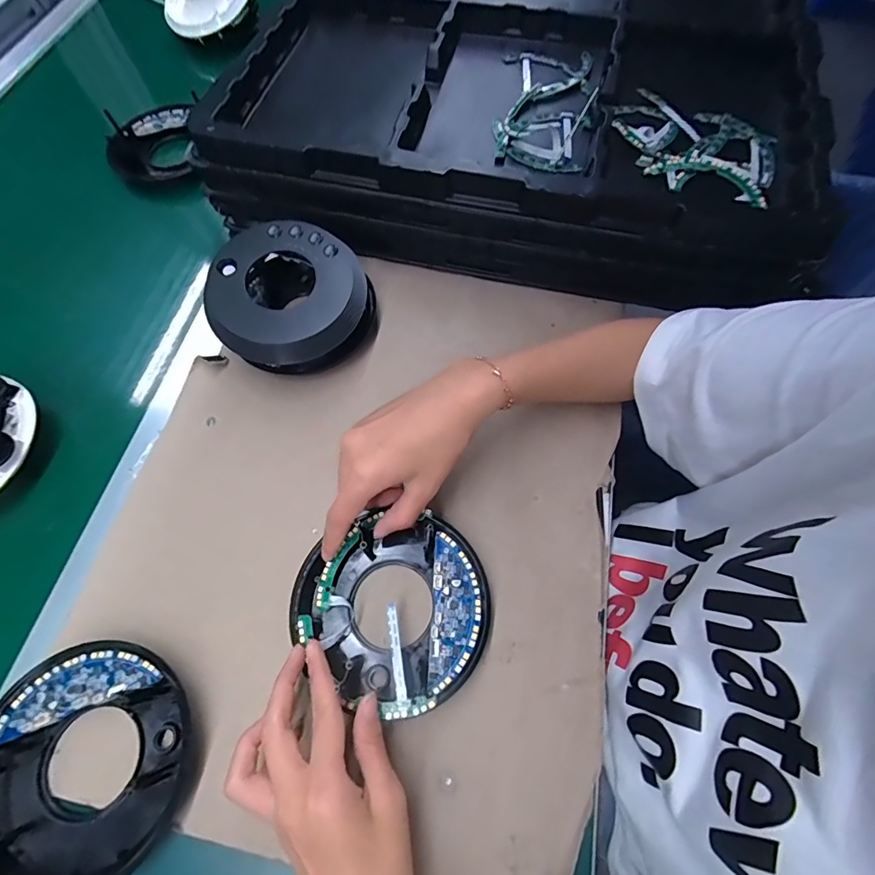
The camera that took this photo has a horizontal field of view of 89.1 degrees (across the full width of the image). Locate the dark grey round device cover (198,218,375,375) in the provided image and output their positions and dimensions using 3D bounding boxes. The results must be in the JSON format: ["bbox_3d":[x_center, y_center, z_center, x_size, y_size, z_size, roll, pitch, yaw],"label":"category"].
[{"bbox_3d":[-0.121,-0.113,0.382,0.127,0.063,0.122,6,77,-4],"label":"dark grey round device cover"}]

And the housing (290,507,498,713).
[{"bbox_3d":[-0.027,0.111,0.301,0.122,0.023,0.118,0,66,1],"label":"housing"}]

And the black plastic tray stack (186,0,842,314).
[{"bbox_3d":[0.093,-0.387,0.477,0.533,0.133,0.459,12,67,7],"label":"black plastic tray stack"}]

